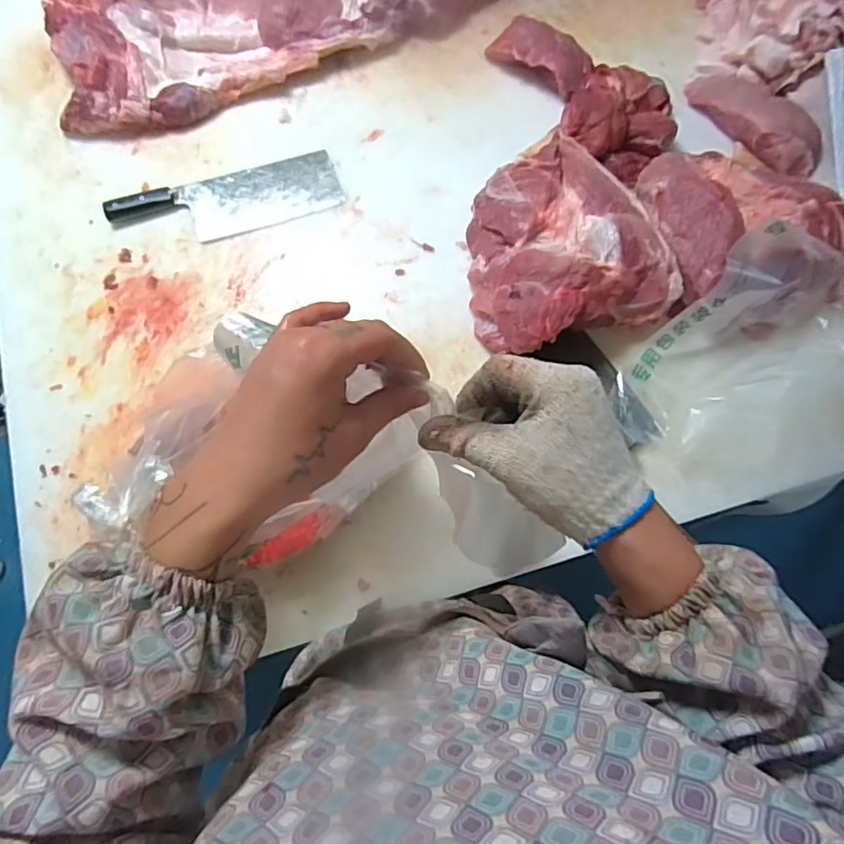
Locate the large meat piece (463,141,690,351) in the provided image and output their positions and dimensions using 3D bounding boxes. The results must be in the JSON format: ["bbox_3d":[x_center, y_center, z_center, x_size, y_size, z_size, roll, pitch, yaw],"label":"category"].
[{"bbox_3d":[0.195,-0.250,0.822,0.265,0.102,0.282,0,74,-1],"label":"large meat piece"}]

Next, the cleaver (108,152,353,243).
[{"bbox_3d":[-0.290,-0.331,0.881,0.332,0.022,0.106,-20,74,-7],"label":"cleaver"}]

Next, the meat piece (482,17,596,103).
[{"bbox_3d":[0.199,-0.586,0.952,0.186,0.052,0.084,37,75,10],"label":"meat piece"}]

